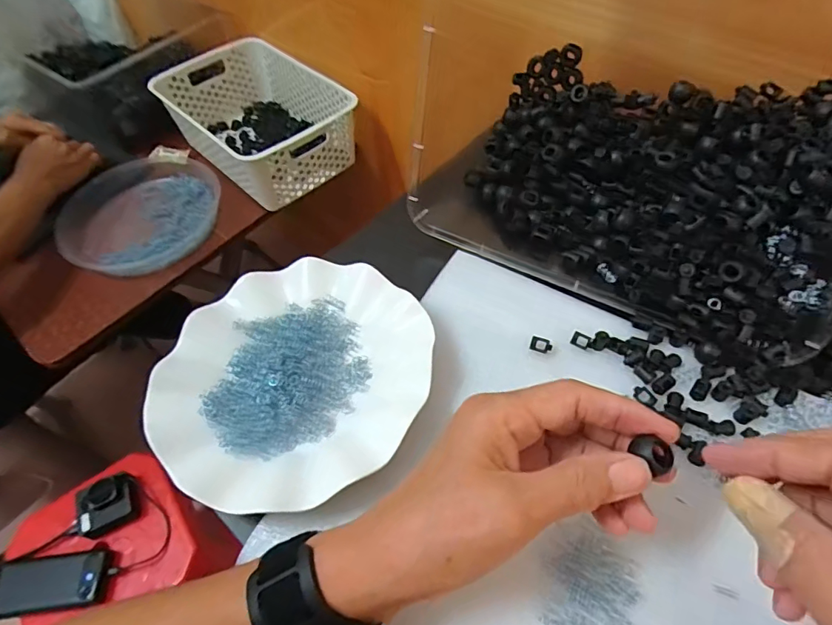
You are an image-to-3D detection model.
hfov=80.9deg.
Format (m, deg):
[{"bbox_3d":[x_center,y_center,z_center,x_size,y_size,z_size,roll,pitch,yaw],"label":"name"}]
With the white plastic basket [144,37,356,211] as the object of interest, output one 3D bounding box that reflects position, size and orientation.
[{"bbox_3d":[-0.264,-0.315,0.819,0.210,0.127,0.327,-39,61,-21],"label":"white plastic basket"}]

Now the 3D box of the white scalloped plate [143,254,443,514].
[{"bbox_3d":[-0.083,0.039,0.329,0.177,0.037,0.178,-2,55,3],"label":"white scalloped plate"}]

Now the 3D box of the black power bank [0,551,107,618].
[{"bbox_3d":[-0.526,0.388,0.697,0.143,0.027,0.069,-7,55,-1],"label":"black power bank"}]

